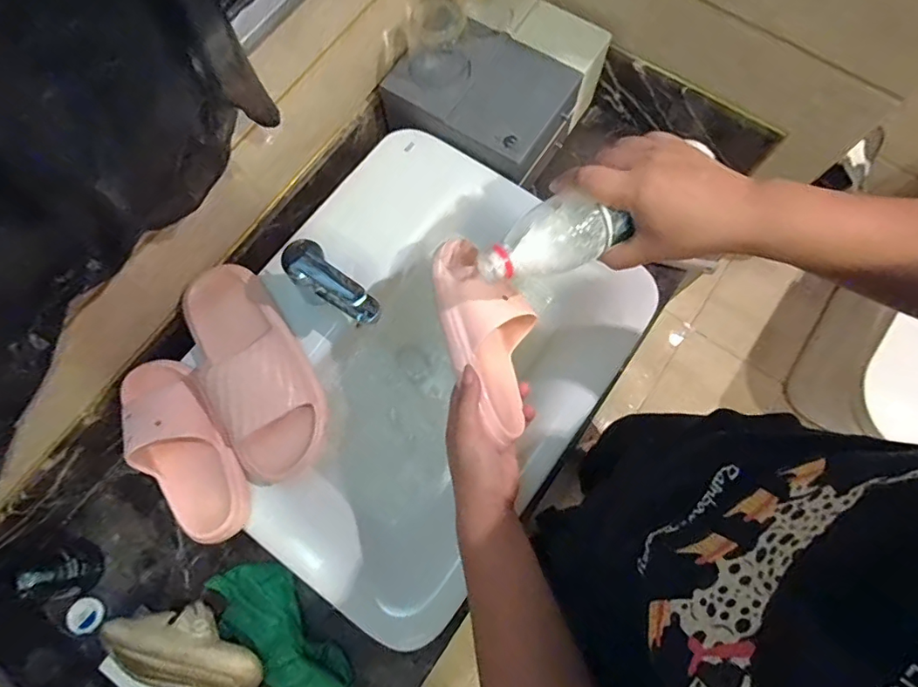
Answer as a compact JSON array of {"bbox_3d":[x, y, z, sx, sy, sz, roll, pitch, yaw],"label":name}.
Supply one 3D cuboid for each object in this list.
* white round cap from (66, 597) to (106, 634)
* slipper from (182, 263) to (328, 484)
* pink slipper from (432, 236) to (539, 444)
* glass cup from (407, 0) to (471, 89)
[{"bbox_3d":[-0.464,0.339,0.610,0.037,0.021,0.040,17,58,-30],"label":"white round cap"},{"bbox_3d":[-0.243,0.020,0.560,0.113,0.067,0.265,-30,77,-7],"label":"slipper"},{"bbox_3d":[0.031,-0.011,0.492,0.087,0.067,0.204,-16,75,-3],"label":"pink slipper"},{"bbox_3d":[-0.027,-0.399,0.662,0.080,0.083,0.082,0,75,1],"label":"glass cup"}]

